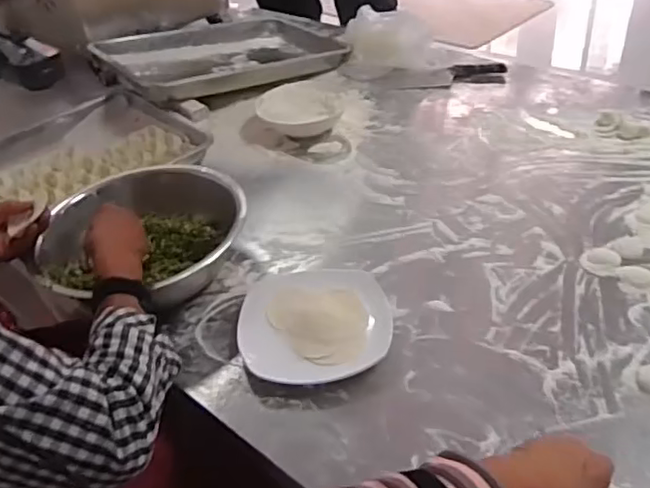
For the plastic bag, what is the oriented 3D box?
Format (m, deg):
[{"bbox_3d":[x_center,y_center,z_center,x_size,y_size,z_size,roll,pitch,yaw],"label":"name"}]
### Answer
[{"bbox_3d":[0.137,-0.448,1.347,0.188,0.084,0.160,-6,39,-1],"label":"plastic bag"}]

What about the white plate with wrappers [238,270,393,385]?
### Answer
[{"bbox_3d":[-0.014,0.083,0.749,0.175,0.031,0.180,-8,39,-4],"label":"white plate with wrappers"}]

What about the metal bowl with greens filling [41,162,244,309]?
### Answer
[{"bbox_3d":[-0.238,-0.008,0.835,0.251,0.085,0.231,-3,39,2],"label":"metal bowl with greens filling"}]

